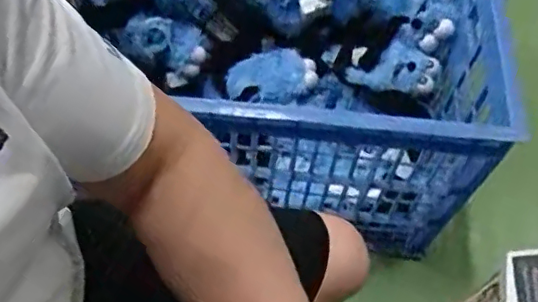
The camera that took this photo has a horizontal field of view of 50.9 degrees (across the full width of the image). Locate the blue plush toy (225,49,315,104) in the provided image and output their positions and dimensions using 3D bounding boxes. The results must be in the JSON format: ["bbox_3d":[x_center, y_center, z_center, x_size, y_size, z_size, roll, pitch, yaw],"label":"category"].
[{"bbox_3d":[0.003,-0.153,1.152,0.175,0.074,0.099,14,59,5],"label":"blue plush toy"}]

